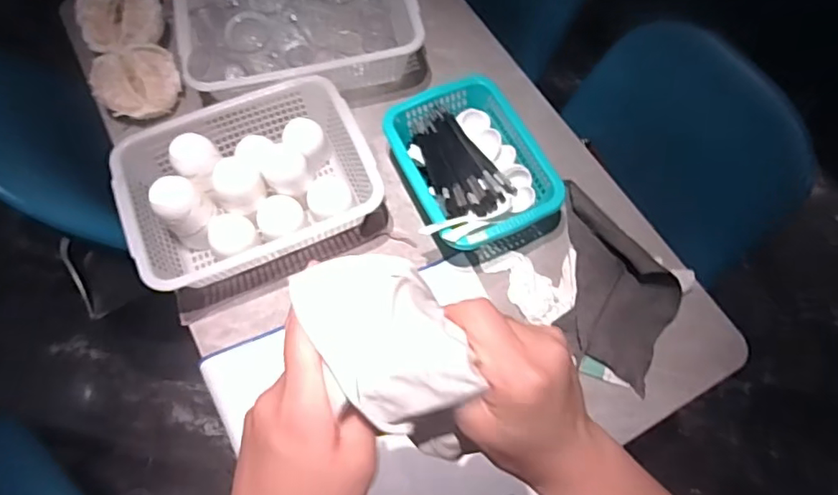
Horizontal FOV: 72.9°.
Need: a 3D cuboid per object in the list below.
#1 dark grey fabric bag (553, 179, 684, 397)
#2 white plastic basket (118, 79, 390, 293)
[{"bbox_3d":[0.296,0.045,0.834,0.169,0.060,0.301,10,67,4],"label":"dark grey fabric bag"},{"bbox_3d":[-0.259,-0.100,0.876,0.357,0.104,0.278,-22,68,-10],"label":"white plastic basket"}]

